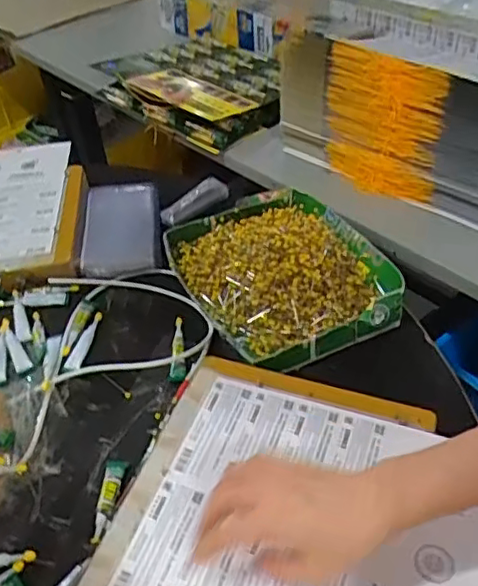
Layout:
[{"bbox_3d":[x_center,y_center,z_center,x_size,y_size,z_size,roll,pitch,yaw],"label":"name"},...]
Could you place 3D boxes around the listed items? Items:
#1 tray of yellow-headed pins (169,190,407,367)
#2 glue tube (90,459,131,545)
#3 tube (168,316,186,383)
[{"bbox_3d":[0.046,-0.035,0.714,0.209,0.063,0.255,-24,42,-15],"label":"tray of yellow-headed pins"},{"bbox_3d":[-0.112,0.175,0.532,0.021,0.014,0.087,-2,31,4],"label":"glue tube"},{"bbox_3d":[-0.065,0.059,0.658,0.016,0.009,0.086,-8,41,3],"label":"tube"}]

